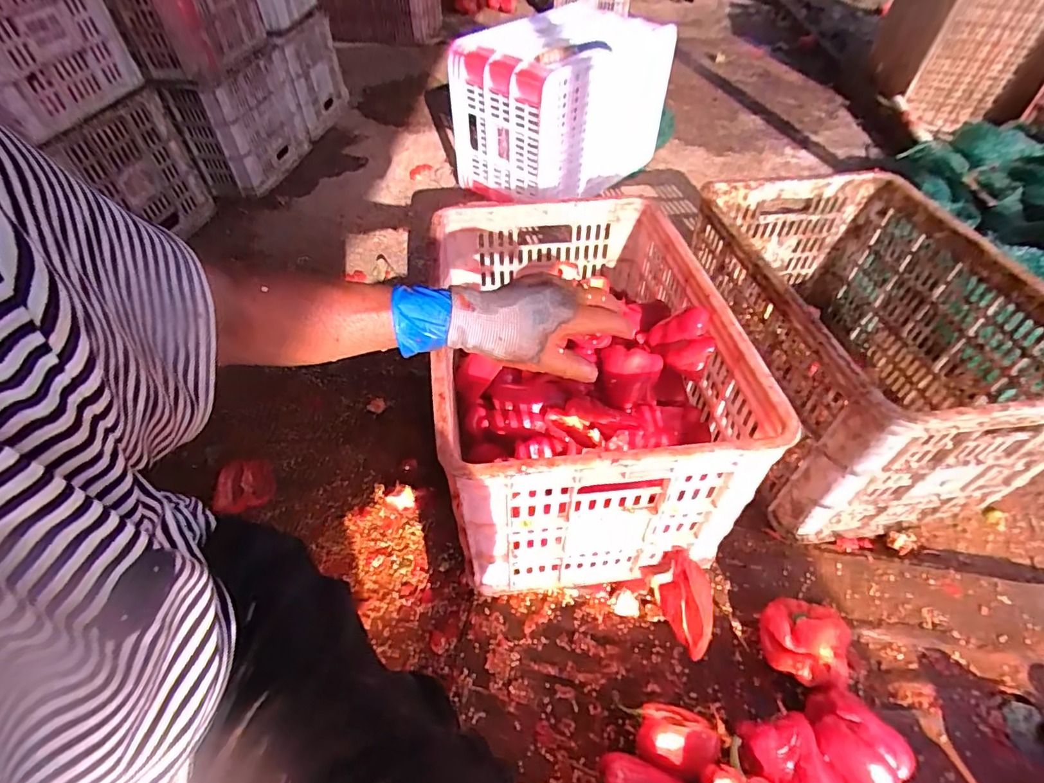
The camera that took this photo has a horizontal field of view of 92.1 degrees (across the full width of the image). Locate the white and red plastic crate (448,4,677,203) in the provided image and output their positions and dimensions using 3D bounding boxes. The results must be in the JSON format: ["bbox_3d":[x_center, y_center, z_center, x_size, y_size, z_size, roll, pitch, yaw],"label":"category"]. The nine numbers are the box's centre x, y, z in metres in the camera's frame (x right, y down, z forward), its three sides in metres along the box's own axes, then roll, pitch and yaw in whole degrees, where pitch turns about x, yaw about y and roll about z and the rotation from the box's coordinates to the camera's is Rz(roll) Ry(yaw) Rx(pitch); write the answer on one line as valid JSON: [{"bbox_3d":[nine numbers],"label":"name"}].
[{"bbox_3d":[0.102,-0.738,1.281,0.322,0.313,0.489,34,57,26],"label":"white and red plastic crate"}]

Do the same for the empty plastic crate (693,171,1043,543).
[{"bbox_3d":[0.511,-0.083,0.792,0.360,0.278,0.507,-8,50,-6],"label":"empty plastic crate"}]

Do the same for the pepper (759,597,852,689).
[{"bbox_3d":[0.337,0.297,0.600,0.099,0.067,0.098,31,56,24],"label":"pepper"}]

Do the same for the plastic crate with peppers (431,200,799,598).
[{"bbox_3d":[0.070,-0.028,0.723,0.344,0.278,0.500,-6,50,-4],"label":"plastic crate with peppers"}]

